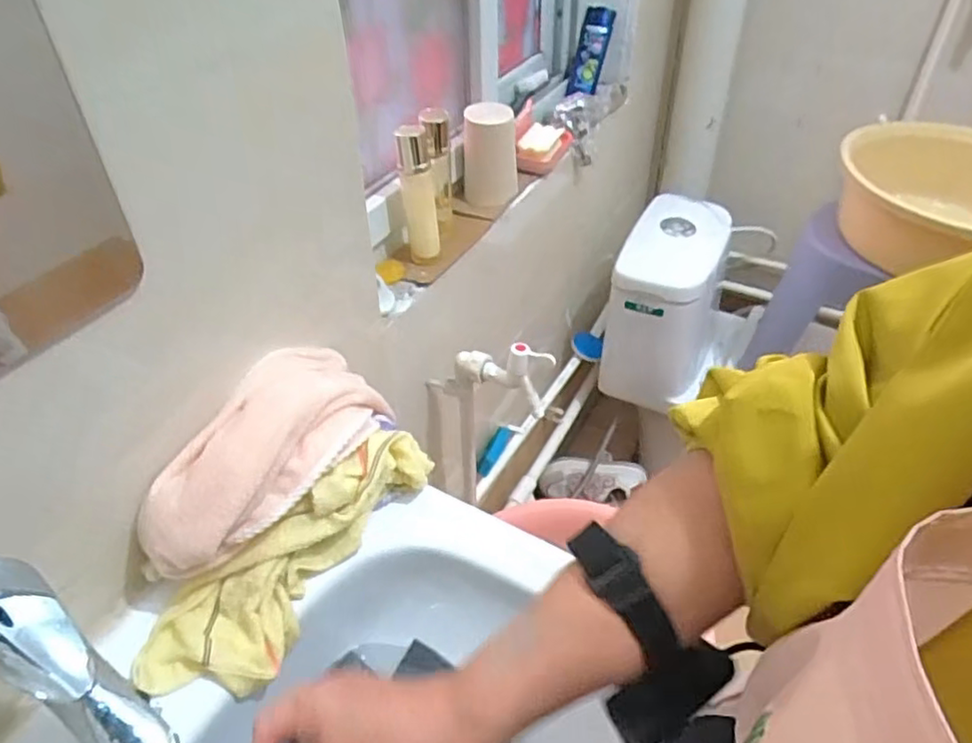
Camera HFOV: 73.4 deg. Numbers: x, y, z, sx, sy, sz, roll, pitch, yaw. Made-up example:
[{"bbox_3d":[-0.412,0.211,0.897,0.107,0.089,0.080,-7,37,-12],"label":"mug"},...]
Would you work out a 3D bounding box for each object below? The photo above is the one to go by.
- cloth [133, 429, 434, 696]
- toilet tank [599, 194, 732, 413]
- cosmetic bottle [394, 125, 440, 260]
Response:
[{"bbox_3d":[-0.156,0.154,0.541,0.093,0.077,0.276,33,67,32],"label":"cloth"},{"bbox_3d":[0.386,-0.141,1.389,0.203,0.355,0.314,14,44,17],"label":"toilet tank"},{"bbox_3d":[-0.084,-0.218,0.820,0.044,0.176,0.044,-6,42,-5],"label":"cosmetic bottle"}]

